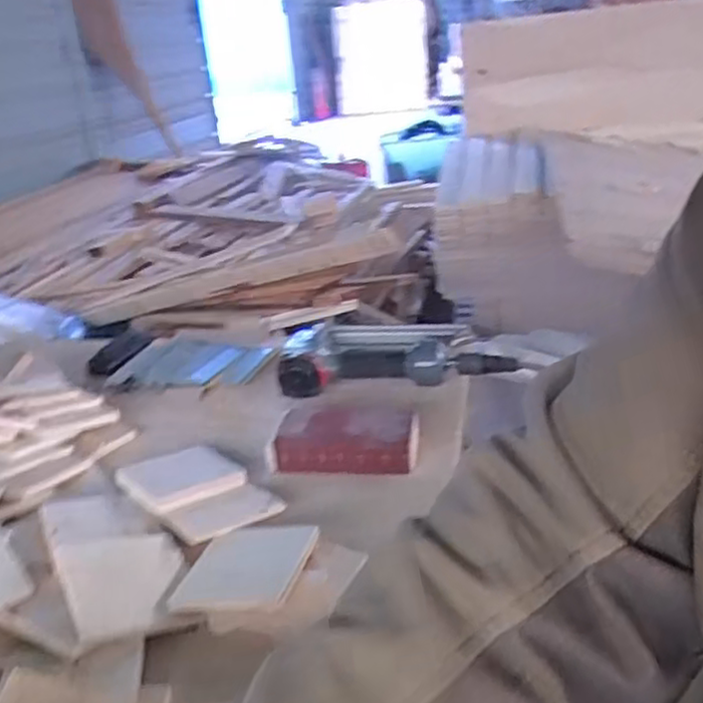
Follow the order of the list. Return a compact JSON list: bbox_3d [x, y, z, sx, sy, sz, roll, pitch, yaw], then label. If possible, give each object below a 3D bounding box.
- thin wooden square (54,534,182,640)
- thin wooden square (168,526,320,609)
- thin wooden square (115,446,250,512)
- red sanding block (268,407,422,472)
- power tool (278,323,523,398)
[{"bbox_3d":[-0.176,0.179,0.565,0.091,0.008,0.094,4,30,-31],"label":"thin wooden square"},{"bbox_3d":[-0.082,0.169,0.578,0.098,0.011,0.097,-5,22,18],"label":"thin wooden square"},{"bbox_3d":[-0.169,0.120,0.712,0.101,0.009,0.100,-16,24,-32],"label":"thin wooden square"},{"bbox_3d":[-0.007,0.088,0.740,0.150,0.042,0.073,-3,24,7],"label":"red sanding block"},{"bbox_3d":[0.053,-0.003,0.906,0.277,0.059,0.136,-6,24,1],"label":"power tool"}]

